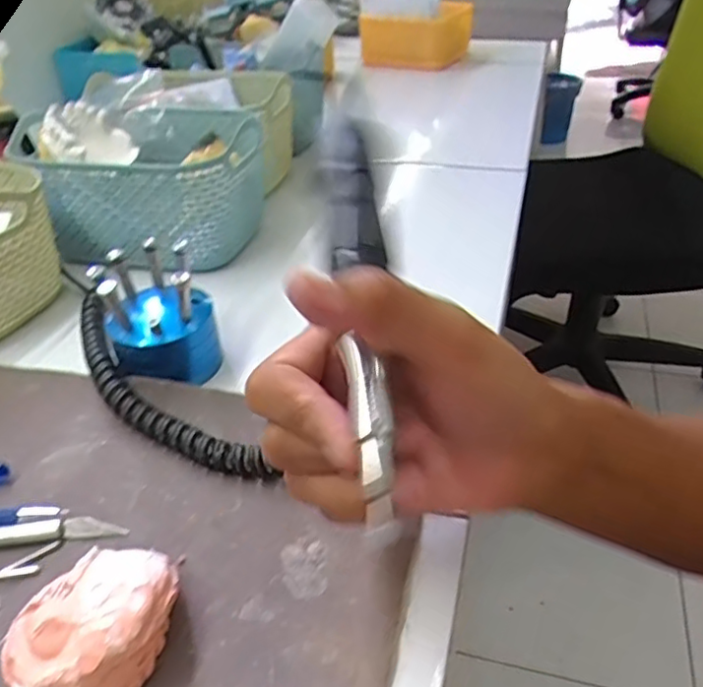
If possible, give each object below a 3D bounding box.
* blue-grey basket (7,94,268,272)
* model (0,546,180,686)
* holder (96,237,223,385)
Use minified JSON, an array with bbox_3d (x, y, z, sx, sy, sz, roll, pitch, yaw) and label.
[{"bbox_3d":[-0.144,-0.125,0.483,0.149,0.086,0.120,3,37,8],"label":"blue-grey basket"},{"bbox_3d":[-0.092,0.102,0.231,0.047,0.030,0.058,13,40,20],"label":"model"},{"bbox_3d":[-0.107,-0.018,0.362,0.058,0.061,0.062,-12,38,-12],"label":"holder"}]

